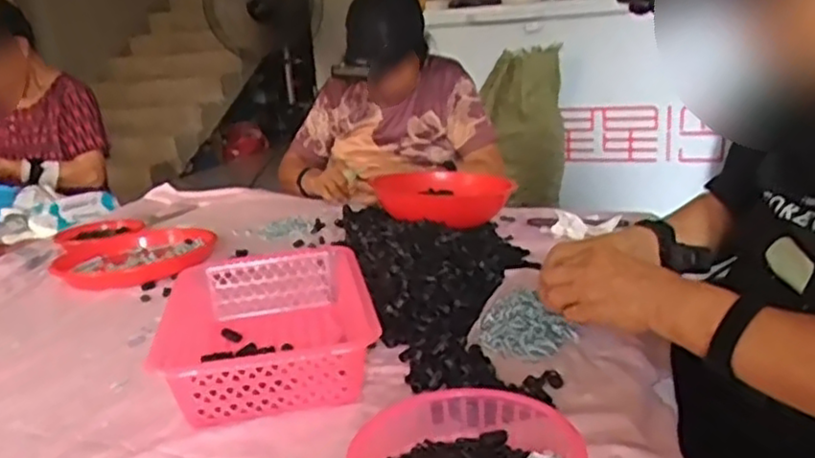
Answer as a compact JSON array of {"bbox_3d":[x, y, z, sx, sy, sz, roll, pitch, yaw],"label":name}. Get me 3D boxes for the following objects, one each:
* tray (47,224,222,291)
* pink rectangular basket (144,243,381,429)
[{"bbox_3d":[-0.450,0.040,1.174,0.245,0.034,0.230,-13,18,-25],"label":"tray"},{"bbox_3d":[-0.153,0.115,0.792,0.219,0.079,0.281,-7,16,-8],"label":"pink rectangular basket"}]

